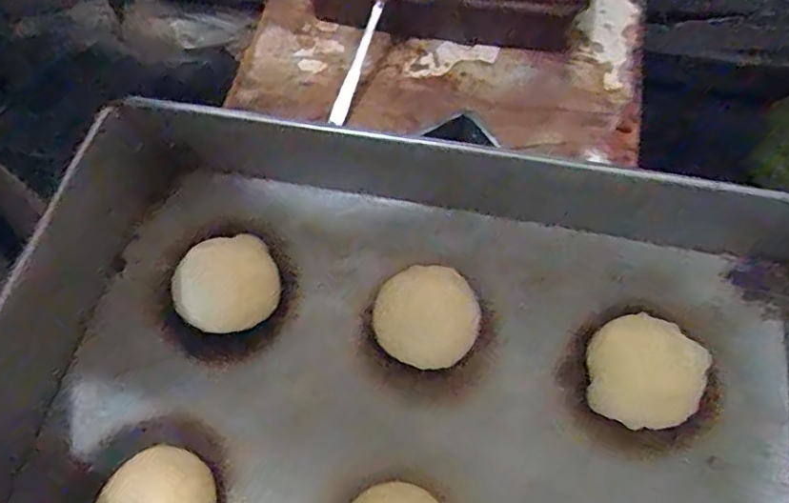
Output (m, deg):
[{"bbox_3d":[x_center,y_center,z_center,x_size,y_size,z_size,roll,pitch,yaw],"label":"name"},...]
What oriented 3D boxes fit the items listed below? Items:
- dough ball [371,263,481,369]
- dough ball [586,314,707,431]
[{"bbox_3d":[0.017,0.035,0.321,0.057,0.022,0.053,0,65,0],"label":"dough ball"},{"bbox_3d":[0.131,0.062,0.302,0.055,0.019,0.054,0,65,0],"label":"dough ball"}]

